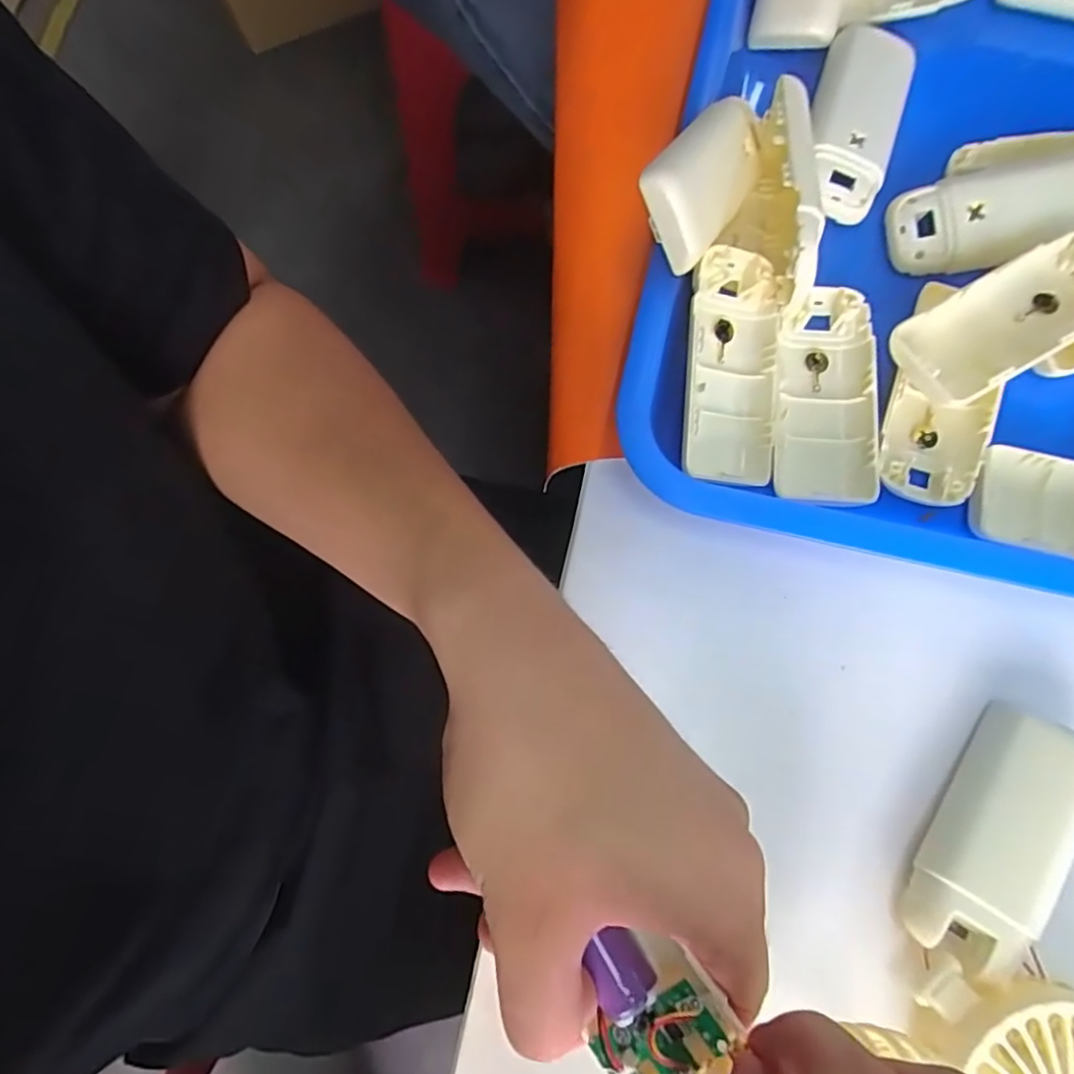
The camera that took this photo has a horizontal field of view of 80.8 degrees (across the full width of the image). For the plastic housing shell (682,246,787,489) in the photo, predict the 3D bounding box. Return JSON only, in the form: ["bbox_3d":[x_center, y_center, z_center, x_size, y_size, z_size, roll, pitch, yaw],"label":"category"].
[{"bbox_3d":[0.089,-0.076,0.288,0.043,0.028,0.103,5,79,2],"label":"plastic housing shell"}]

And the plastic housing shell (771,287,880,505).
[{"bbox_3d":[0.135,-0.066,0.298,0.045,0.014,0.104,5,79,2],"label":"plastic housing shell"}]

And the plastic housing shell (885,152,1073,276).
[{"bbox_3d":[0.228,-0.156,0.303,0.110,0.021,0.048,-9,78,13],"label":"plastic housing shell"}]

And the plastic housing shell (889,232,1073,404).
[{"bbox_3d":[0.215,-0.098,0.286,0.106,0.026,0.042,-28,80,-5],"label":"plastic housing shell"}]

